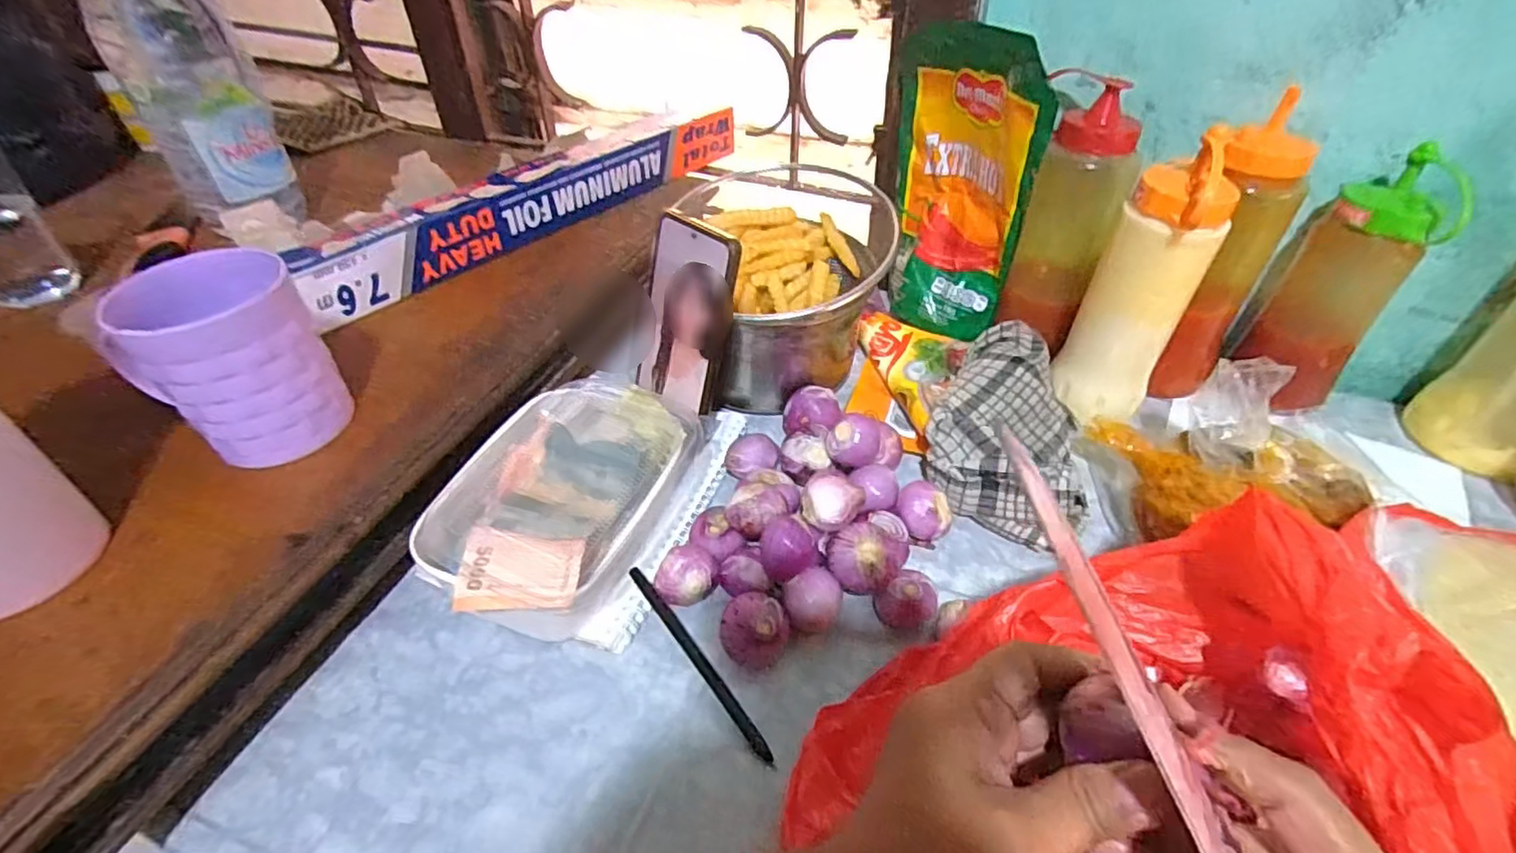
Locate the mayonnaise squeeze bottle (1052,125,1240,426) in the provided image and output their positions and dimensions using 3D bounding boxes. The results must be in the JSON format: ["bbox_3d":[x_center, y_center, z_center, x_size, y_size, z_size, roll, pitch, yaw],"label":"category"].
[{"bbox_3d":[0.280,-0.095,0.476,0.070,0.197,0.066,30,51,26],"label":"mayonnaise squeeze bottle"}]

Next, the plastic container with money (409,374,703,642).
[{"bbox_3d":[-0.122,0.046,0.425,0.123,0.062,0.193,18,47,16],"label":"plastic container with money"}]

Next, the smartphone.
[{"bbox_3d":[-0.052,-0.079,0.465,0.078,0.132,0.009,32,32,32],"label":"smartphone"}]

